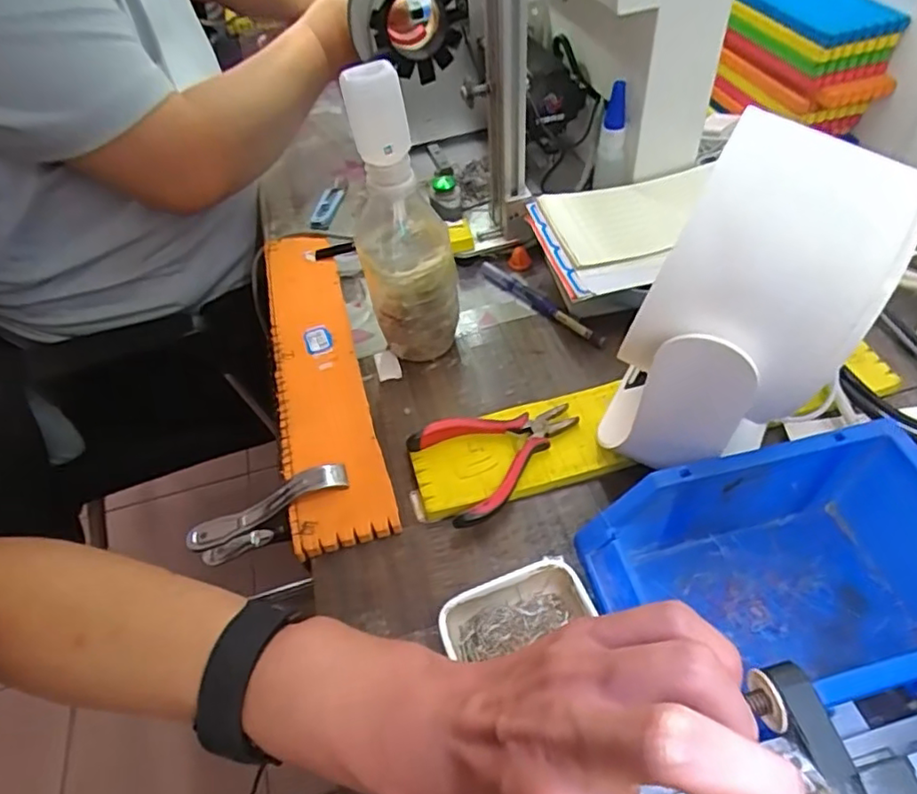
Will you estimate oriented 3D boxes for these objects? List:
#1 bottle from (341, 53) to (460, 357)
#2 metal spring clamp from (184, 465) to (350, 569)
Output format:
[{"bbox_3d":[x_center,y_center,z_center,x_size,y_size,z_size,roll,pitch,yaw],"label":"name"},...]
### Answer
[{"bbox_3d":[-0.041,-0.124,0.443,0.067,0.221,0.076,-12,50,-4],"label":"bottle"},{"bbox_3d":[-0.127,0.082,0.424,0.113,0.045,0.023,-31,51,5],"label":"metal spring clamp"}]

